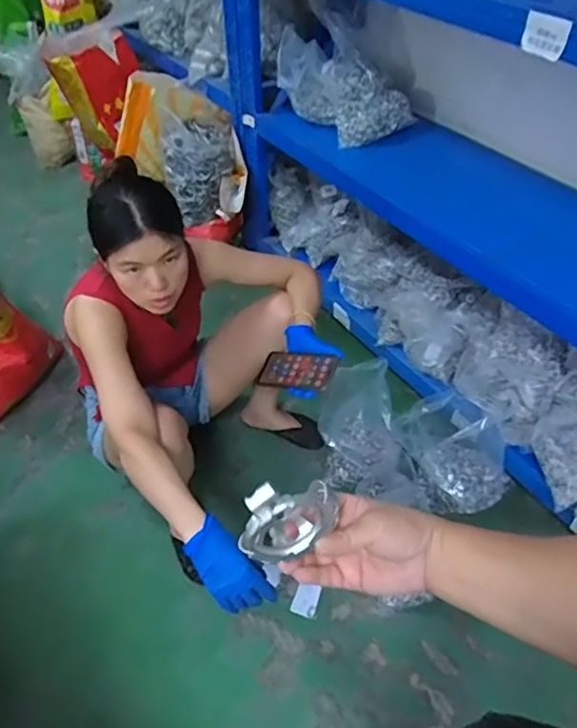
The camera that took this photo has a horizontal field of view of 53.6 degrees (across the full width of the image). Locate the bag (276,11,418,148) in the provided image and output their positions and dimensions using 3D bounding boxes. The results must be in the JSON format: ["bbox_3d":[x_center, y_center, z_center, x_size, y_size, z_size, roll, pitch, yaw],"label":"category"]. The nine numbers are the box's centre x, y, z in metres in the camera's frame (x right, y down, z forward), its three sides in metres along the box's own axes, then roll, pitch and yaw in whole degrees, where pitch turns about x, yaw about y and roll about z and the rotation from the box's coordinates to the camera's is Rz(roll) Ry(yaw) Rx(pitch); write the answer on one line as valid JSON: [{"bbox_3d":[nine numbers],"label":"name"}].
[{"bbox_3d":[0.159,-0.762,1.575,0.182,0.212,0.371,-36,56,-29],"label":"bag"}]

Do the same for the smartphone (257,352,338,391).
[{"bbox_3d":[0.015,0.013,1.095,0.166,0.011,0.075,8,63,38],"label":"smartphone"}]

